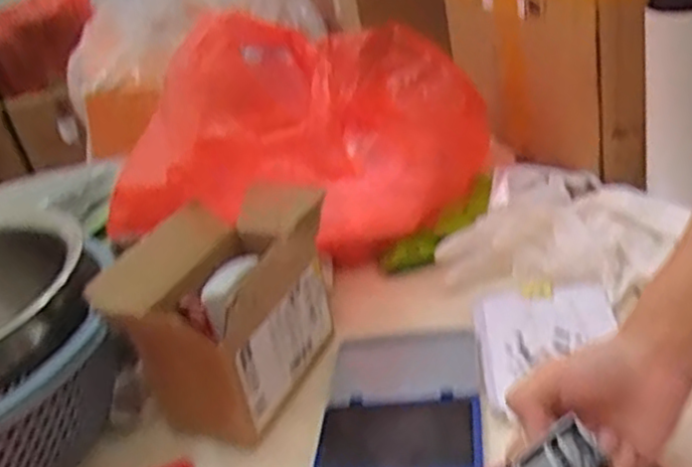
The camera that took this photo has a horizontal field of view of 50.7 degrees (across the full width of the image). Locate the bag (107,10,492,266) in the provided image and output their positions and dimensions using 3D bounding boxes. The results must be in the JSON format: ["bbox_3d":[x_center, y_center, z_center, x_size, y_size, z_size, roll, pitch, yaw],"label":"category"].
[{"bbox_3d":[-0.025,-0.141,0.824,0.325,0.198,0.396,-2,30,19],"label":"bag"}]

